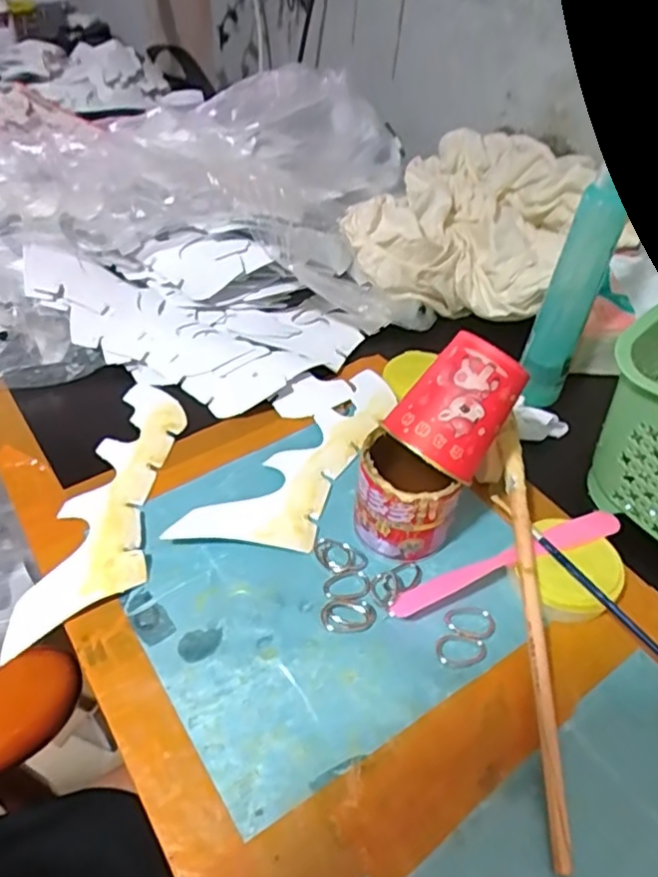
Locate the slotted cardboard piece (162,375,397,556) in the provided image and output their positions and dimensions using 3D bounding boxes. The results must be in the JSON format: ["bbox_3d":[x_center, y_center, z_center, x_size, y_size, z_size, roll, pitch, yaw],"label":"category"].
[{"bbox_3d":[-0.021,0.011,0.470,0.085,0.015,0.205,22,51,17],"label":"slotted cardboard piece"}]

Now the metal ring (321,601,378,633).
[{"bbox_3d":[0.012,0.108,0.379,0.033,0.004,0.021,-1,48,-2],"label":"metal ring"}]

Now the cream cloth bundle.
[{"bbox_3d":[0.143,-0.209,0.608,0.180,0.092,0.239,21,49,15],"label":"cream cloth bundle"}]

